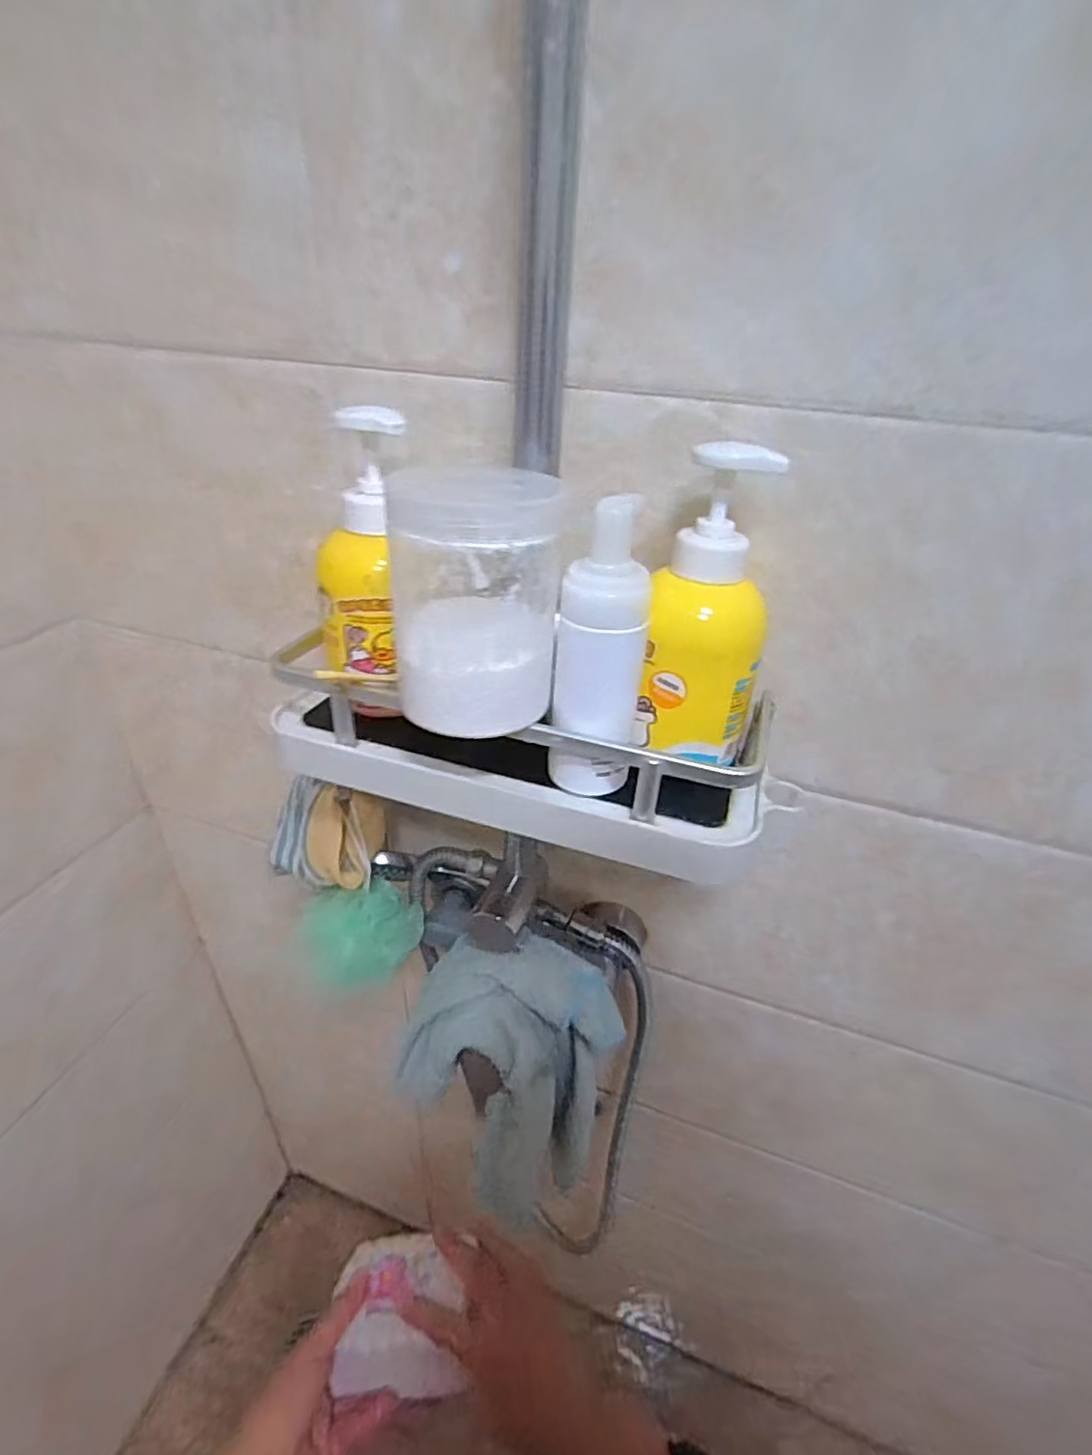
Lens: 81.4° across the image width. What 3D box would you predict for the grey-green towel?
[{"bbox_3d":[-0.025,0.266,0.514,0.138,0.212,0.122,30,42,33],"label":"grey-green towel"}]

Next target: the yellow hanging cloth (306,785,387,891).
[{"bbox_3d":[-0.150,0.083,0.486,0.060,0.072,0.033,-15,38,-24],"label":"yellow hanging cloth"}]

